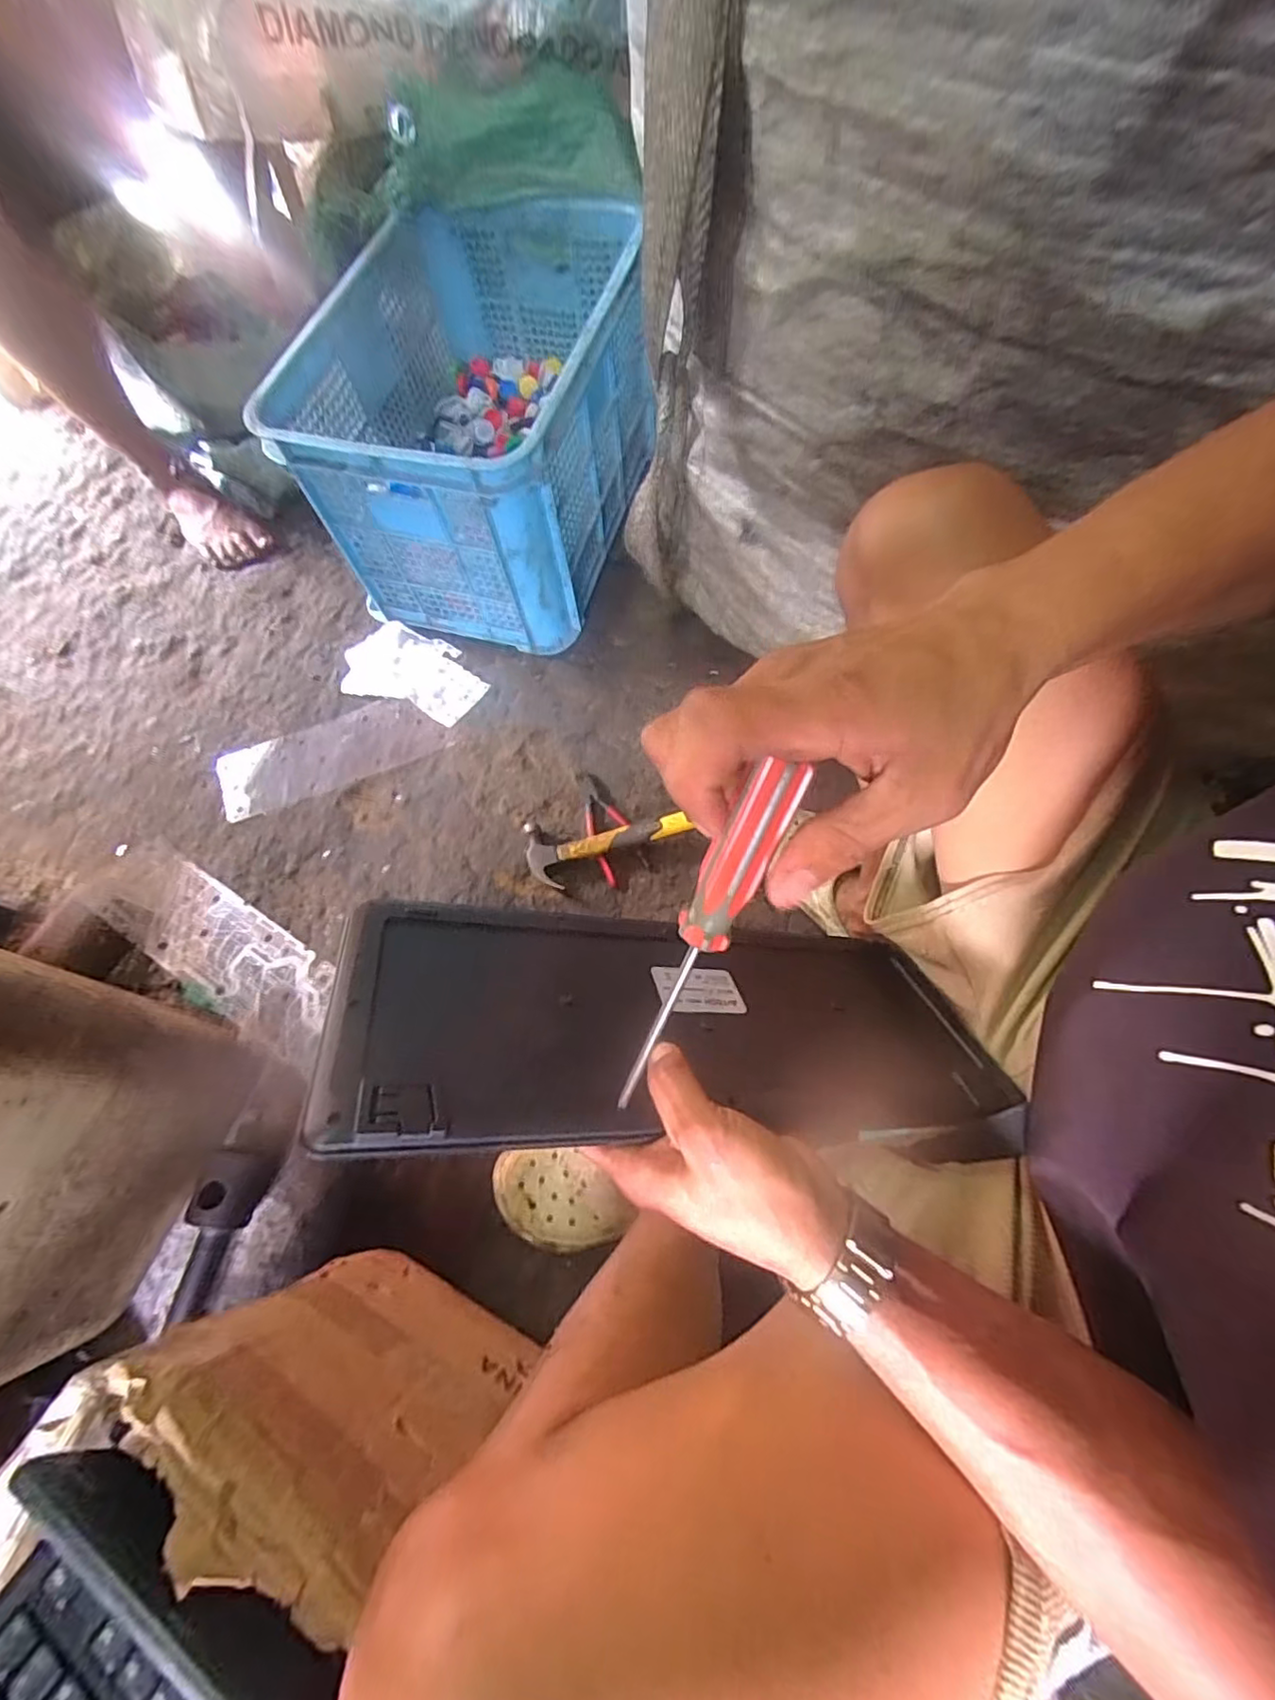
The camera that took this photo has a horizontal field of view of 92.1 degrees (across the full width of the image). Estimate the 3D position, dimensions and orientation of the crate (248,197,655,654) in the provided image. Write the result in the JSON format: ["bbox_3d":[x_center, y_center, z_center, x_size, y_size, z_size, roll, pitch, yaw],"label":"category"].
[{"bbox_3d":[-0.205,-0.595,0.882,0.373,0.322,0.507,12,69,7],"label":"crate"}]

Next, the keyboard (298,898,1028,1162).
[{"bbox_3d":[0.041,0.105,0.379,0.414,0.016,0.179,8,31,-20],"label":"keyboard"}]

